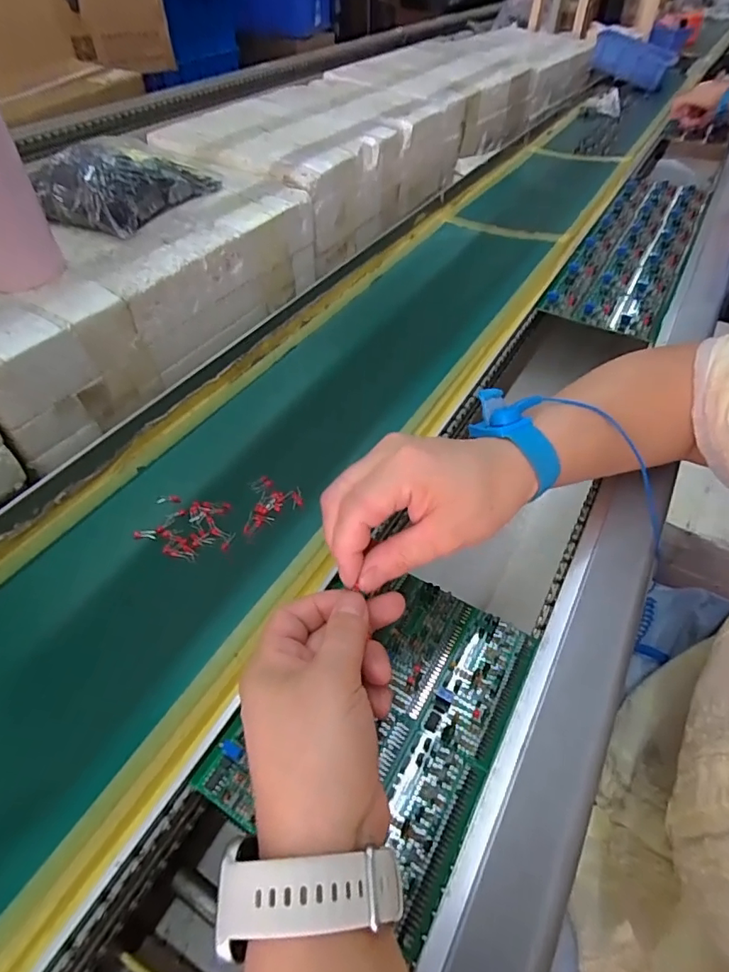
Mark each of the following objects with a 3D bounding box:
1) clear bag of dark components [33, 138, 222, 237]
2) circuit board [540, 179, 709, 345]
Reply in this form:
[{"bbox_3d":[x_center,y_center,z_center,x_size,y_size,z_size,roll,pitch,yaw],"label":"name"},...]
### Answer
[{"bbox_3d":[-0.266,-0.344,0.566,0.113,0.068,0.169,19,50,14],"label":"clear bag of dark components"},{"bbox_3d":[0.368,-0.328,0.679,0.123,0.012,0.469,24,53,20],"label":"circuit board"}]

